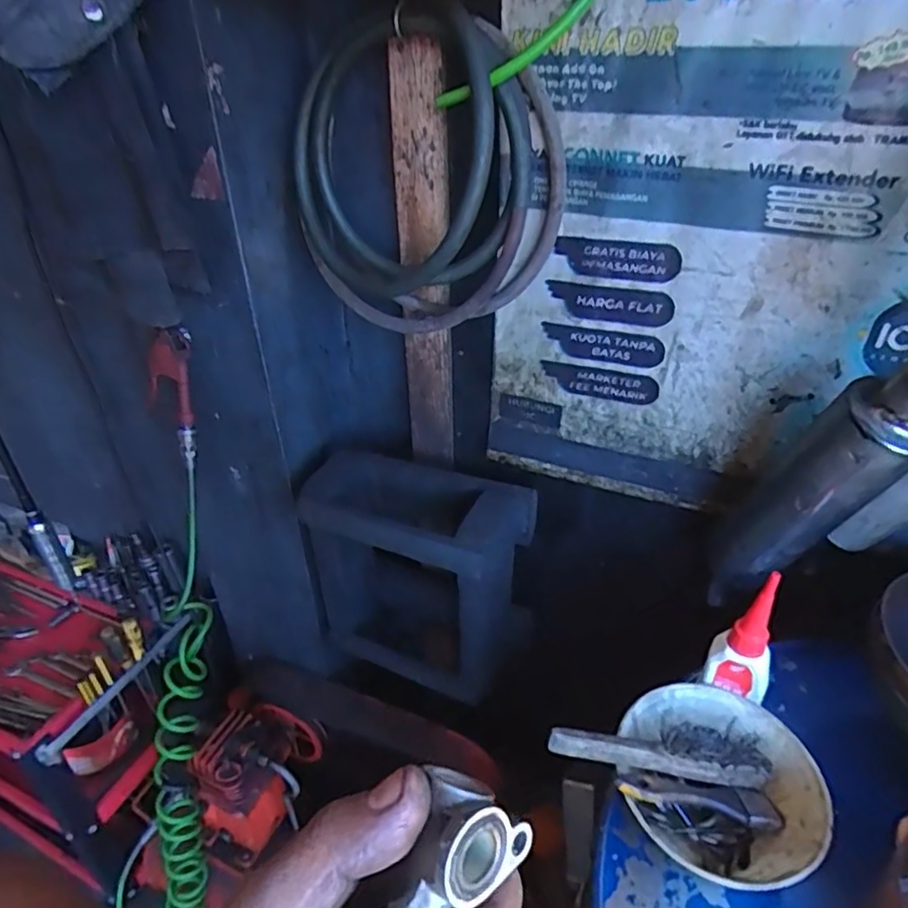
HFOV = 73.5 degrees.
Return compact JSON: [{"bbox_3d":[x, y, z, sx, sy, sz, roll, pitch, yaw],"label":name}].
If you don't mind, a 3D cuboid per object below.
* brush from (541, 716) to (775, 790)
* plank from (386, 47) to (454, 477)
[{"bbox_3d":[0.165,0.236,0.490,0.185,0.033,0.039,9,33,-10],"label":"brush"},{"bbox_3d":[-0.033,-0.195,0.708,0.062,0.470,0.028,9,35,15],"label":"plank"}]

